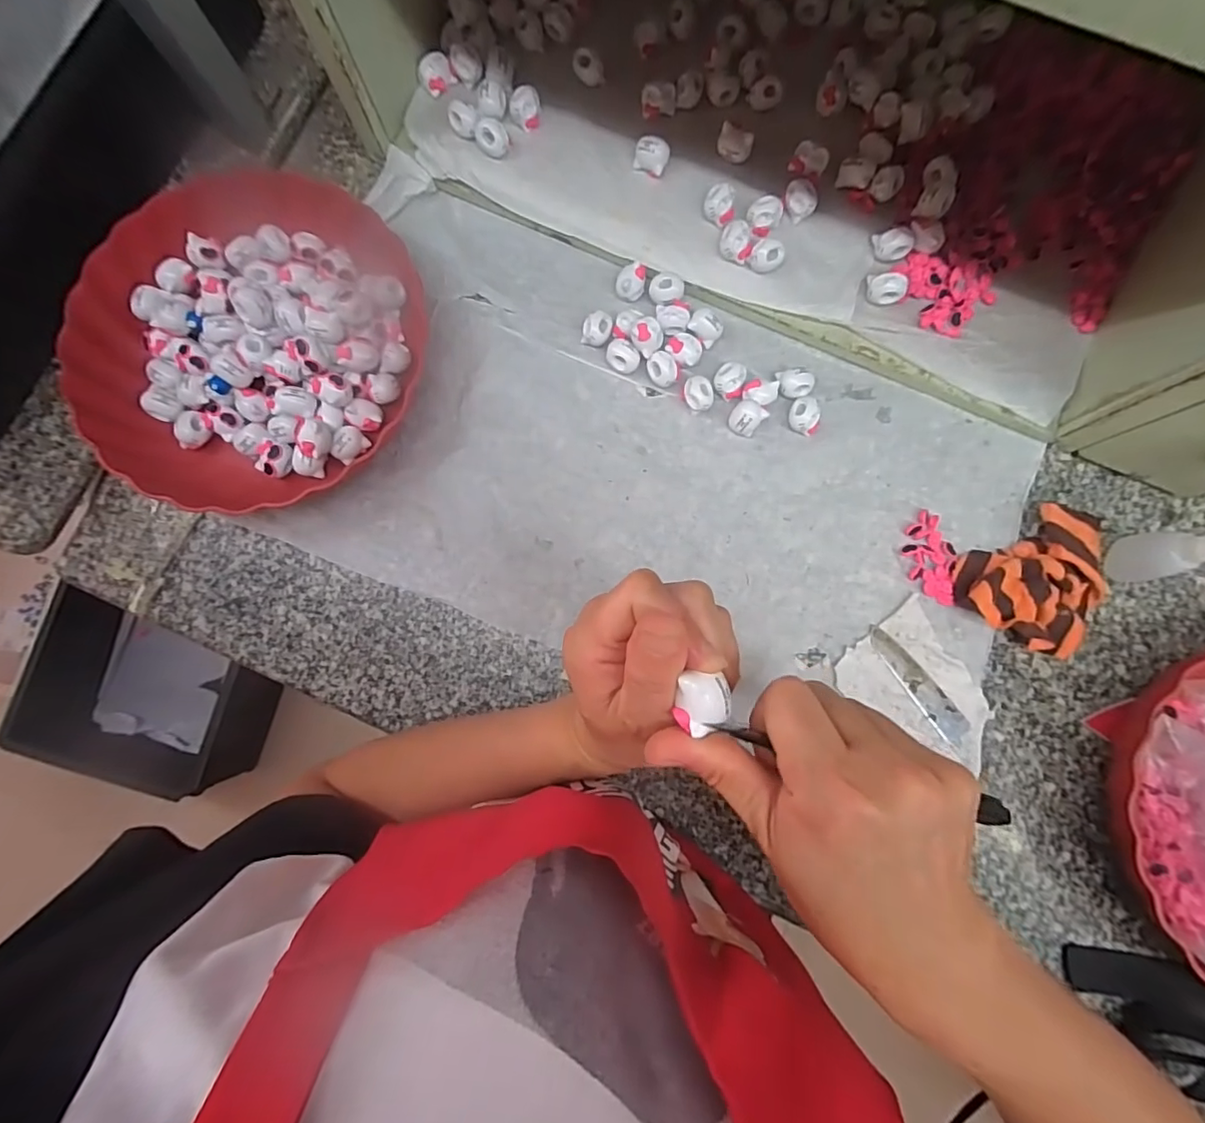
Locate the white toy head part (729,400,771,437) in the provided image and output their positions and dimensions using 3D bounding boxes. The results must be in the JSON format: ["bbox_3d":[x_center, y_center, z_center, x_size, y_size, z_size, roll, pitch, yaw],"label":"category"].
[{"bbox_3d":[0.106,-0.106,0.398,0.023,0.020,0.020,36,85,4],"label":"white toy head part"}]

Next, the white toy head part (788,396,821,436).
[{"bbox_3d":[0.149,-0.107,0.399,0.022,0.017,0.028,-25,84,-3],"label":"white toy head part"}]

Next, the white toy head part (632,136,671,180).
[{"bbox_3d":[0.037,-0.306,0.409,0.025,0.019,0.017,23,84,3],"label":"white toy head part"}]

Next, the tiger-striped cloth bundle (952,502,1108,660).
[{"bbox_3d":[0.310,0.011,0.382,0.090,0.024,0.100,39,85,4],"label":"tiger-striped cloth bundle"}]

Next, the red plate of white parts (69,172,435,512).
[{"bbox_3d":[-0.253,-0.156,0.392,0.225,0.046,0.235,0,84,0],"label":"red plate of white parts"}]

